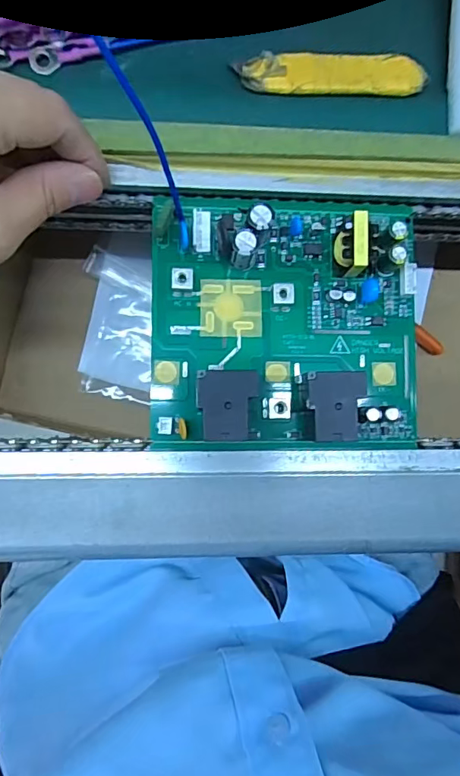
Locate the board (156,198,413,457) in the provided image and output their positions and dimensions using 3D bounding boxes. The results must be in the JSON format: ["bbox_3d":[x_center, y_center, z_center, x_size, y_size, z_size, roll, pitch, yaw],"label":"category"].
[{"bbox_3d":[0.028,-0.031,0.225,0.128,0.023,0.117,0,87,-4],"label":"board"}]

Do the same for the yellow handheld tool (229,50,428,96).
[{"bbox_3d":[0.049,-0.151,0.228,0.090,0.004,0.020,-1,87,-4],"label":"yellow handheld tool"}]

